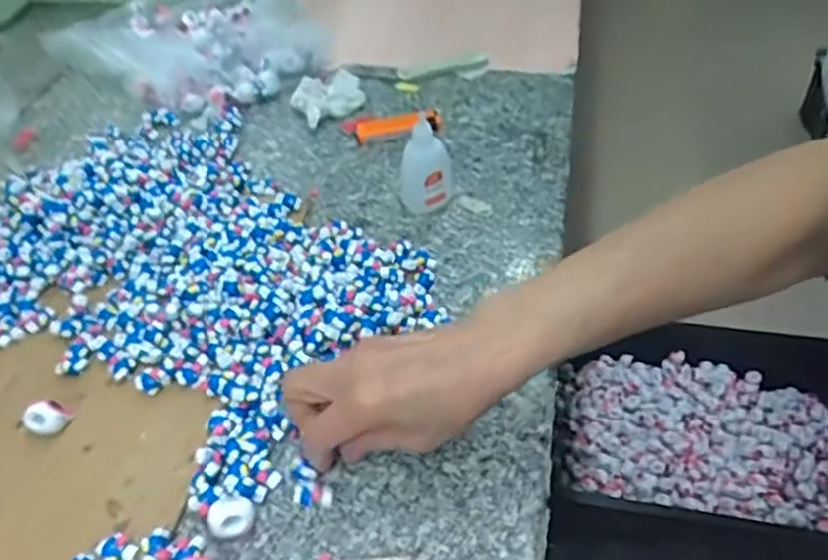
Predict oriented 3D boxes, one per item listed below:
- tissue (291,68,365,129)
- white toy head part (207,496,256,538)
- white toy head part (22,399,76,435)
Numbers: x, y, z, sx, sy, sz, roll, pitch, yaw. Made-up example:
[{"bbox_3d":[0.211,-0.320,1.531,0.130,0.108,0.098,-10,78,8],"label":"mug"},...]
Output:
[{"bbox_3d":[-0.088,-0.190,0.722,0.073,0.023,0.086,-10,45,-5],"label":"tissue"},{"bbox_3d":[-0.104,0.137,0.400,0.025,0.020,0.020,-29,50,-22],"label":"white toy head part"},{"bbox_3d":[-0.239,0.088,0.453,0.025,0.022,0.026,-2,45,2],"label":"white toy head part"}]

